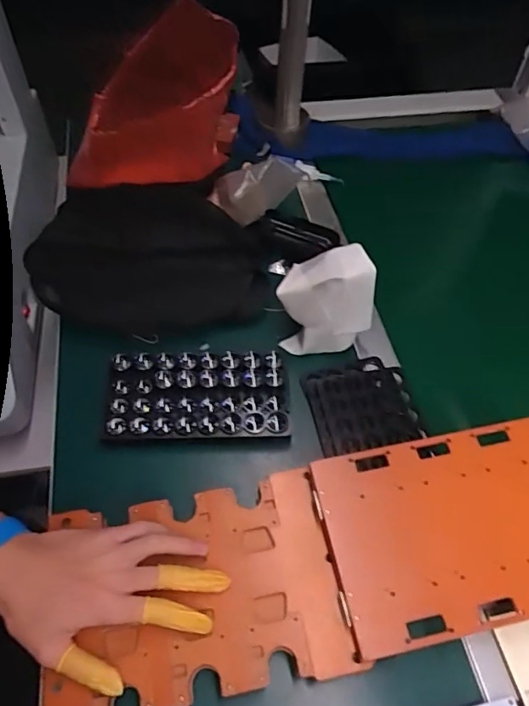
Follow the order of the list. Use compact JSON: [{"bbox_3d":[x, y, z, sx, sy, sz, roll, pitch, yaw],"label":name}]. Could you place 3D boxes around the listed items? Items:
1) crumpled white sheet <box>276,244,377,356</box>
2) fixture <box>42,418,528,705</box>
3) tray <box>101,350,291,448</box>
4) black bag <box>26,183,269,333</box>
[{"bbox_3d":[0.066,-0.059,0.578,0.101,0.116,0.068,0,54,-2],"label":"crumpled white sheet"},{"bbox_3d":[0.055,0.171,0.435,0.453,0.024,0.168,-14,56,-6],"label":"fixture"},{"bbox_3d":[-0.070,0.046,0.548,0.190,0.028,0.100,-1,54,-2],"label":"tray"},{"bbox_3d":[-0.149,-0.125,0.665,0.294,0.044,0.234,-4,54,-4],"label":"black bag"}]

